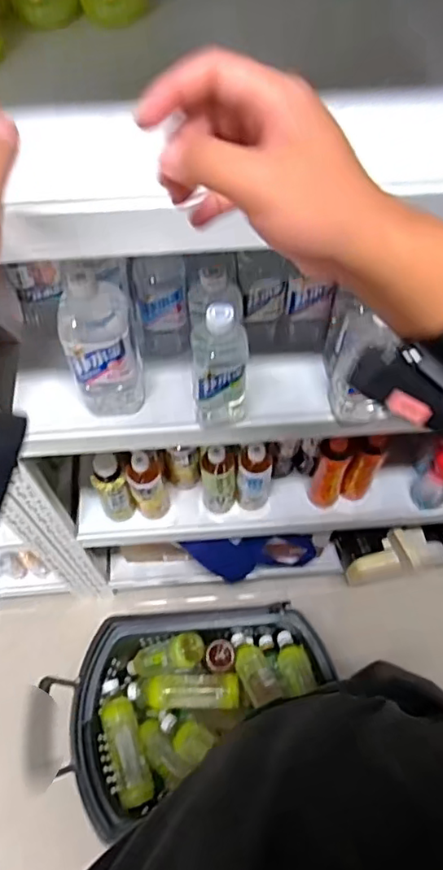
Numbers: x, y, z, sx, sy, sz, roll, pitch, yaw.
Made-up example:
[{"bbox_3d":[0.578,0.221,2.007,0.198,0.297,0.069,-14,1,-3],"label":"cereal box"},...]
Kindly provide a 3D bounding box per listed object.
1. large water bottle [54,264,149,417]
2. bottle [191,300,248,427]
[{"bbox_3d":[-0.144,-0.107,0.697,0.082,0.219,0.078,-11,63,-4],"label":"large water bottle"},{"bbox_3d":[0.000,-0.076,0.689,0.066,0.199,0.055,-4,62,0],"label":"bottle"}]

